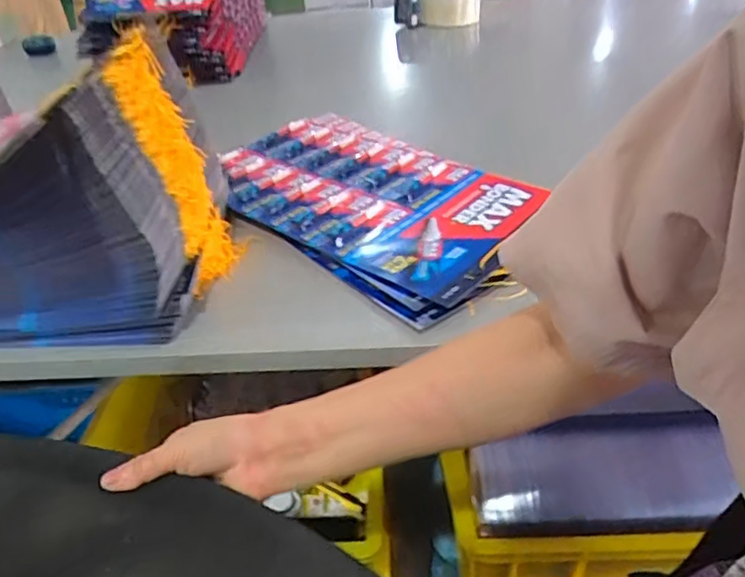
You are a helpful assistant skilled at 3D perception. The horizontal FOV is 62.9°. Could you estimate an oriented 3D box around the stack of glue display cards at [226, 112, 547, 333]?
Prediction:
[{"bbox_3d":[-0.010,-0.109,0.715,0.249,0.040,0.444,-29,43,-30],"label":"stack of glue display cards"}]

